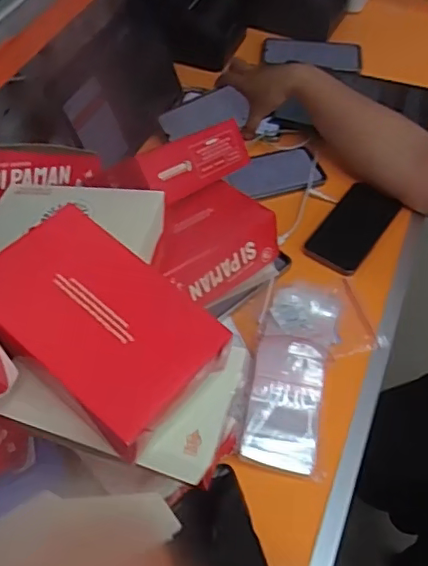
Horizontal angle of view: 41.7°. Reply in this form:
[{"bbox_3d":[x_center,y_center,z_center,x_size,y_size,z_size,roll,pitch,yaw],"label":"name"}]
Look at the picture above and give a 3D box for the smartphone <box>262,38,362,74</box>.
[{"bbox_3d":[0.170,-0.397,0.971,0.167,0.013,0.077,9,54,6],"label":"smartphone"}]

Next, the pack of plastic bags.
[{"bbox_3d":[0.086,0.086,0.604,0.085,0.033,0.223,10,54,7],"label":"pack of plastic bags"}]

